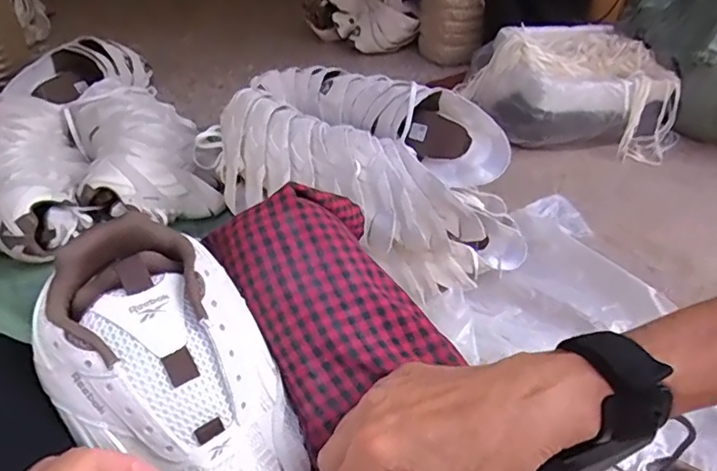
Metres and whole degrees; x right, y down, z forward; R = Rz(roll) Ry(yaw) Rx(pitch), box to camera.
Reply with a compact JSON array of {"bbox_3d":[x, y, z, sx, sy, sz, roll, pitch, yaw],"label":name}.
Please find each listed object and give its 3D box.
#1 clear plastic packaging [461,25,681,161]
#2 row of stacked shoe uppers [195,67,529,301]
[{"bbox_3d":[0.480,-0.332,1.279,0.469,0.218,0.277,-4,39,-6],"label":"clear plastic packaging"},{"bbox_3d":[0.002,-0.085,0.914,0.508,0.245,0.298,20,42,21],"label":"row of stacked shoe uppers"}]

